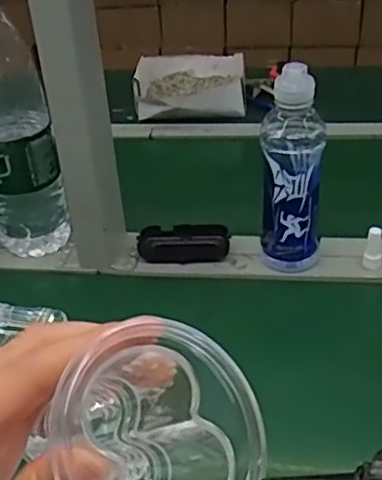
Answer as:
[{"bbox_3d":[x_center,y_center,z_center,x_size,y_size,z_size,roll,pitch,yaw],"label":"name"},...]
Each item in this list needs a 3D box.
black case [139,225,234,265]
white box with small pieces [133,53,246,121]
[{"bbox_3d":[-0.009,0.005,0.789,0.111,0.031,0.043,0,34,5],"label":"black case"},{"bbox_3d":[0.000,-0.292,1.190,0.201,0.050,0.215,-1,34,4],"label":"white box with small pieces"}]

